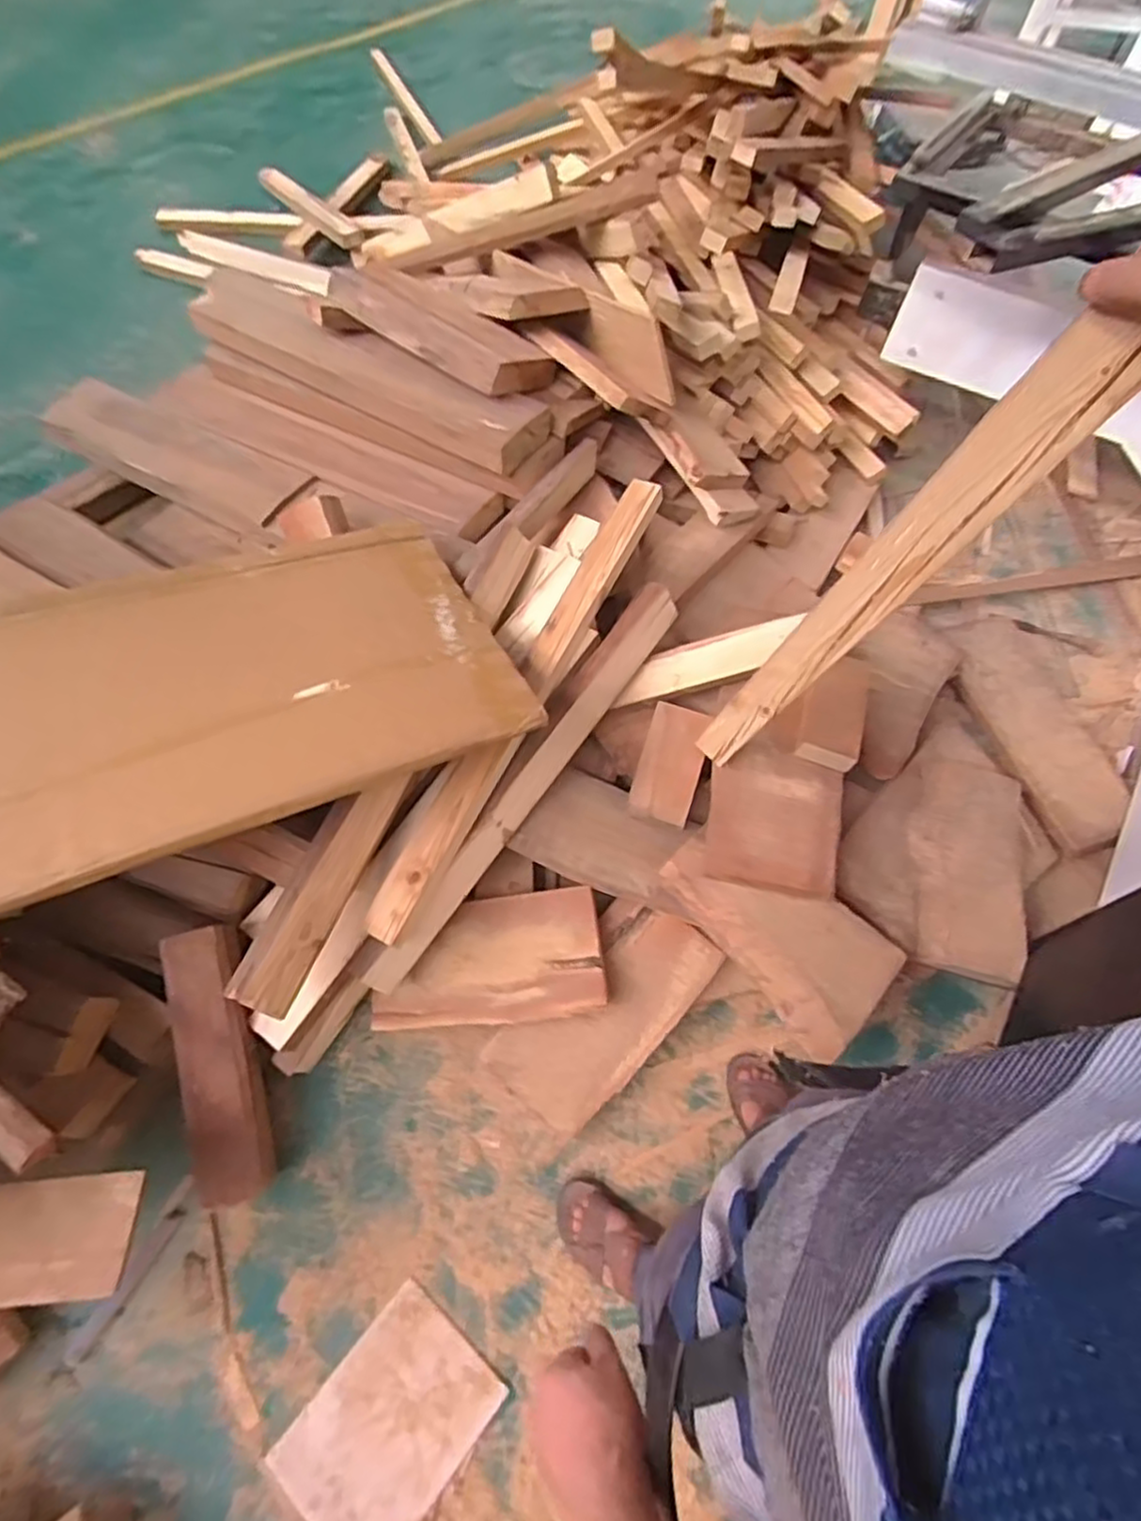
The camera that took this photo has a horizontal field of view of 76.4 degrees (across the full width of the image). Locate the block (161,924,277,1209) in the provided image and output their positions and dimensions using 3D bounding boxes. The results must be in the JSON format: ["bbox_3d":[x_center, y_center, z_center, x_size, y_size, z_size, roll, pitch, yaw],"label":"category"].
[{"bbox_3d":[-0.592,0.501,1.207,0.123,0.046,0.429,-13,81,-12],"label":"block"}]

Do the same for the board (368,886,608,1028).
[{"bbox_3d":[-0.151,0.365,1.352,0.414,0.028,0.229,-6,61,6],"label":"board"}]

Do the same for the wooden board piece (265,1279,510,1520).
[{"bbox_3d":[-0.268,0.985,1.074,0.213,0.025,0.282,38,64,17],"label":"wooden board piece"}]

